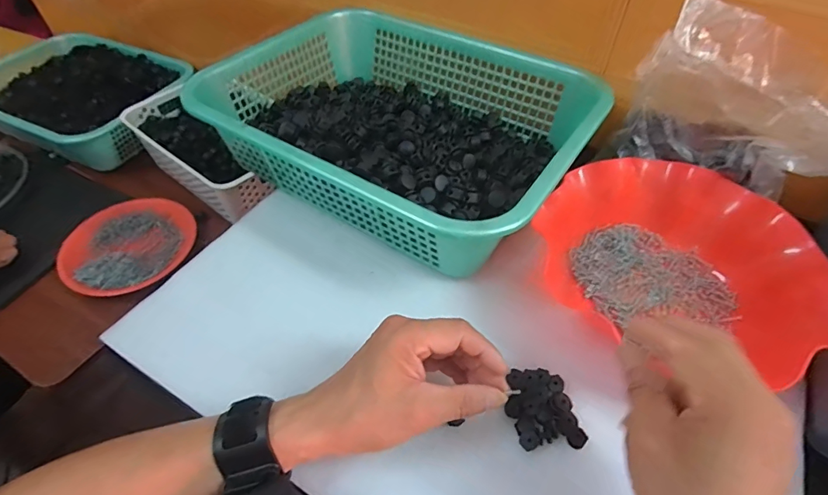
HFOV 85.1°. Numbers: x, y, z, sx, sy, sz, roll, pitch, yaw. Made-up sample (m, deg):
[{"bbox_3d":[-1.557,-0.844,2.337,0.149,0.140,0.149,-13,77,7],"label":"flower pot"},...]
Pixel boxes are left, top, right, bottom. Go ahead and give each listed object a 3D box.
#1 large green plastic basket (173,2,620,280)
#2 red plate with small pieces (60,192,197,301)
[{"bbox_3d":[-0.011,-0.143,0.503,0.383,0.092,0.280,27,56,21],"label":"large green plastic basket"},{"bbox_3d":[-0.447,0.000,0.715,0.181,0.037,0.195,0,51,0],"label":"red plate with small pieces"}]

